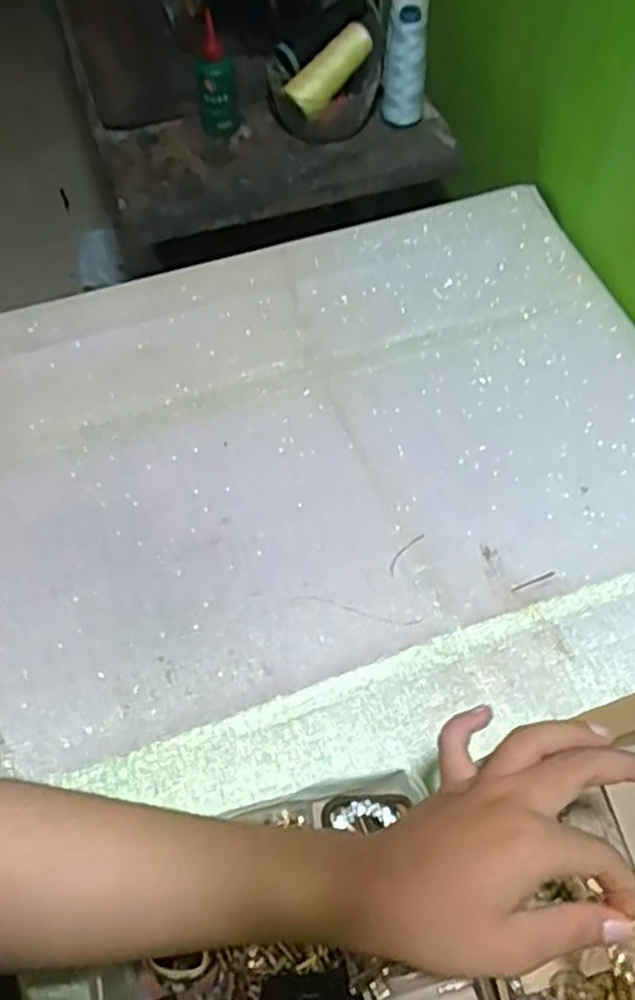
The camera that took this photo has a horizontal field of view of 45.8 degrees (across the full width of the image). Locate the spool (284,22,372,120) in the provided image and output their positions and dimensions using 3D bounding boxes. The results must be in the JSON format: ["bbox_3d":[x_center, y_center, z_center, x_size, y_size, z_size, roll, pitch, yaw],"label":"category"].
[{"bbox_3d":[0.015,-0.447,0.783,0.103,0.035,0.030,-45,66,3],"label":"spool"}]

